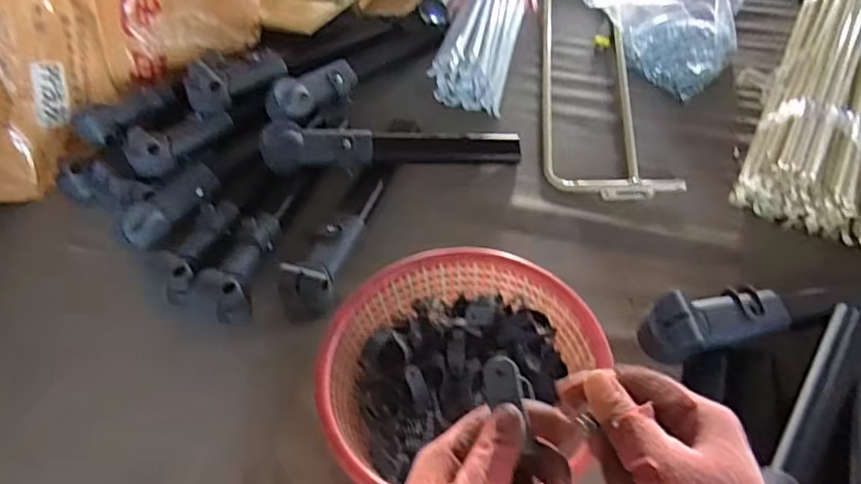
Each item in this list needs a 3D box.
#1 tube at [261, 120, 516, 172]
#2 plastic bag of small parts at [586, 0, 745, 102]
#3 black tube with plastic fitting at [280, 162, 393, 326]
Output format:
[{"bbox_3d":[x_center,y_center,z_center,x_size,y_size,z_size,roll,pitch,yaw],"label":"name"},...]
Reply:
[{"bbox_3d":[-0.055,-0.143,0.900,0.390,0.049,0.060,-2,50,-12],"label":"tube"},{"bbox_3d":[0.434,-0.401,1.028,0.196,0.126,0.278,-20,52,-10],"label":"plastic bag of small parts"},{"bbox_3d":[-0.119,-0.015,0.812,0.068,0.058,0.276,16,55,18],"label":"black tube with plastic fitting"}]

